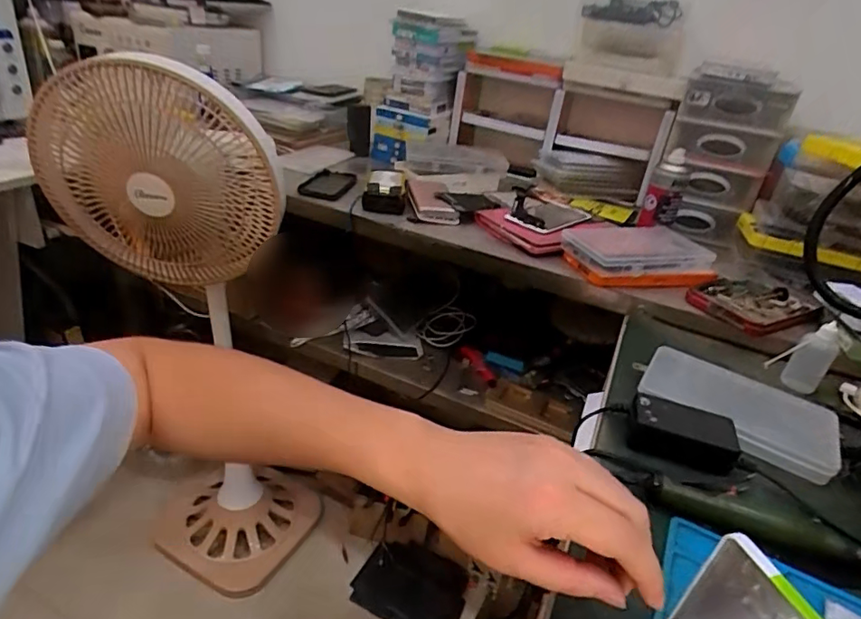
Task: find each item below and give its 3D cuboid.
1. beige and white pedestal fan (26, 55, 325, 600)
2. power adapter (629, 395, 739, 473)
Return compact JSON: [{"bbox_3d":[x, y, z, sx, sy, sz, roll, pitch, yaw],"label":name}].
[{"bbox_3d":[-0.408,0.108,0.961,0.328,0.995,0.293,-10,33,-28],"label":"beige and white pedestal fan"},{"bbox_3d":[0.228,0.106,0.474,0.088,0.027,0.051,18,31,19],"label":"power adapter"}]

